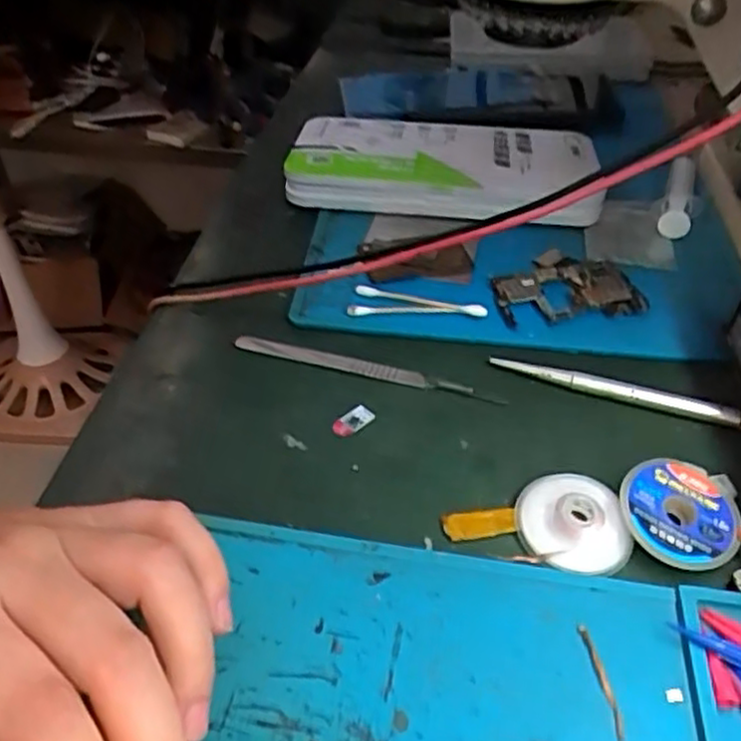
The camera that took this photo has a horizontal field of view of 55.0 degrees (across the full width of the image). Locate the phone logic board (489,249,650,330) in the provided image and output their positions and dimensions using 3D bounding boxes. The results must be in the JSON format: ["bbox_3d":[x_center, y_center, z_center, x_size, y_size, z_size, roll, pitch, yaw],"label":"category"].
[{"bbox_3d":[0.103,-0.046,0.383,0.076,0.005,0.054,-9,43,-11],"label":"phone logic board"}]

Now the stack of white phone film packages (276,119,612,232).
[{"bbox_3d":[0.046,-0.134,0.463,0.191,0.027,0.108,8,42,7],"label":"stack of white phone film packages"}]

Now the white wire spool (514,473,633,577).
[{"bbox_3d":[0.078,0.058,0.275,0.038,0.012,0.040,1,42,-1],"label":"white wire spool"}]

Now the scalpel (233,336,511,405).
[{"bbox_3d":[-0.003,0.000,0.347,0.132,0.006,0.009,13,43,12],"label":"scalpel"}]

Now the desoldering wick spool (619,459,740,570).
[{"bbox_3d":[0.120,0.055,0.275,0.046,0.006,0.042,3,56,-4],"label":"desoldering wick spool"}]

